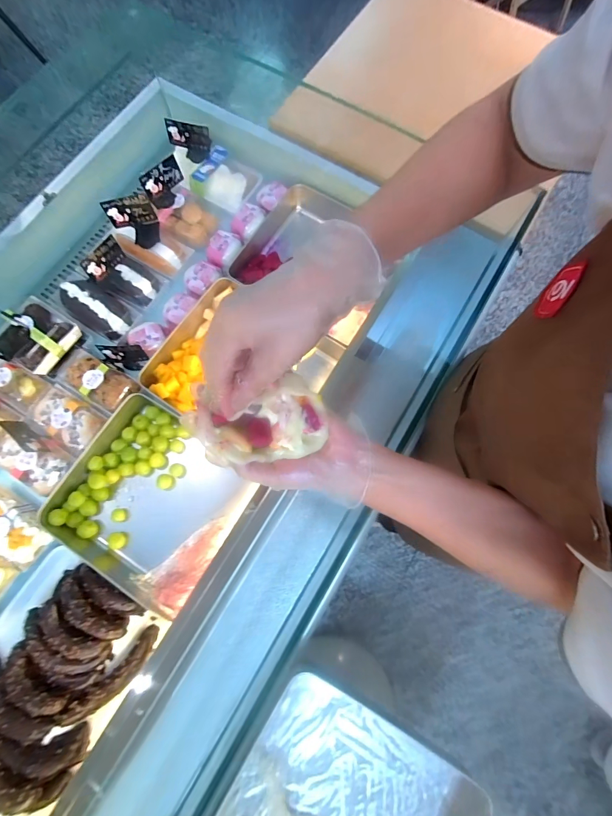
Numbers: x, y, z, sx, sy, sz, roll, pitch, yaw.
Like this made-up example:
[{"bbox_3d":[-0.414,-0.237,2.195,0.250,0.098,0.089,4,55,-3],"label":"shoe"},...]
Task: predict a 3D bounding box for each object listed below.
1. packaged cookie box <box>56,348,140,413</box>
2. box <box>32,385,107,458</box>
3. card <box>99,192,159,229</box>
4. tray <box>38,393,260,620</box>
[{"bbox_3d":[-0.429,-0.059,0.729,0.169,0.039,0.081,28,78,6],"label":"packaged cookie box"},{"bbox_3d":[-0.474,0.024,0.711,0.147,0.034,0.096,31,78,6],"label":"box"},{"bbox_3d":[-0.345,-0.385,0.704,0.092,0.058,0.009,-10,64,5],"label":"card"},{"bbox_3d":[-0.285,0.177,0.697,0.328,0.071,0.298,31,78,6],"label":"tray"}]

